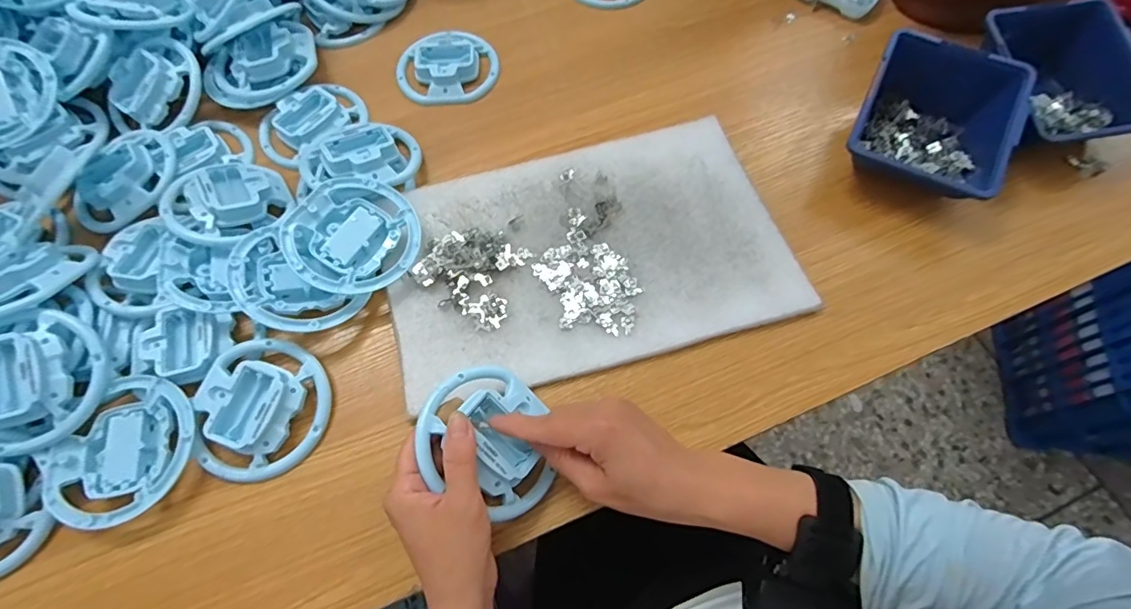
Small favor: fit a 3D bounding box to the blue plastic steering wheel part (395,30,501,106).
[{"bbox_3d":[-0.122,-0.249,0.549,0.103,0.017,0.091,-25,69,-11],"label":"blue plastic steering wheel part"}]

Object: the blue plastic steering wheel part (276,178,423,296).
[{"bbox_3d":[-0.175,-0.059,0.440,0.101,0.024,0.100,-35,72,-14],"label":"blue plastic steering wheel part"}]

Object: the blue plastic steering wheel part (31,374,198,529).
[{"bbox_3d":[-0.320,0.108,0.391,0.090,0.021,0.102,28,70,11],"label":"blue plastic steering wheel part"}]

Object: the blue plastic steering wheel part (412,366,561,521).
[{"bbox_3d":[-0.050,0.095,0.367,0.100,0.031,0.093,47,55,8],"label":"blue plastic steering wheel part"}]

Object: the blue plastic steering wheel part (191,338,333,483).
[{"bbox_3d":[-0.228,0.076,0.400,0.092,0.027,0.102,-14,68,-6],"label":"blue plastic steering wheel part"}]

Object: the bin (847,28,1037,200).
[{"bbox_3d":[0.326,-0.158,0.479,0.123,0.072,0.131,27,69,11],"label":"bin"}]

